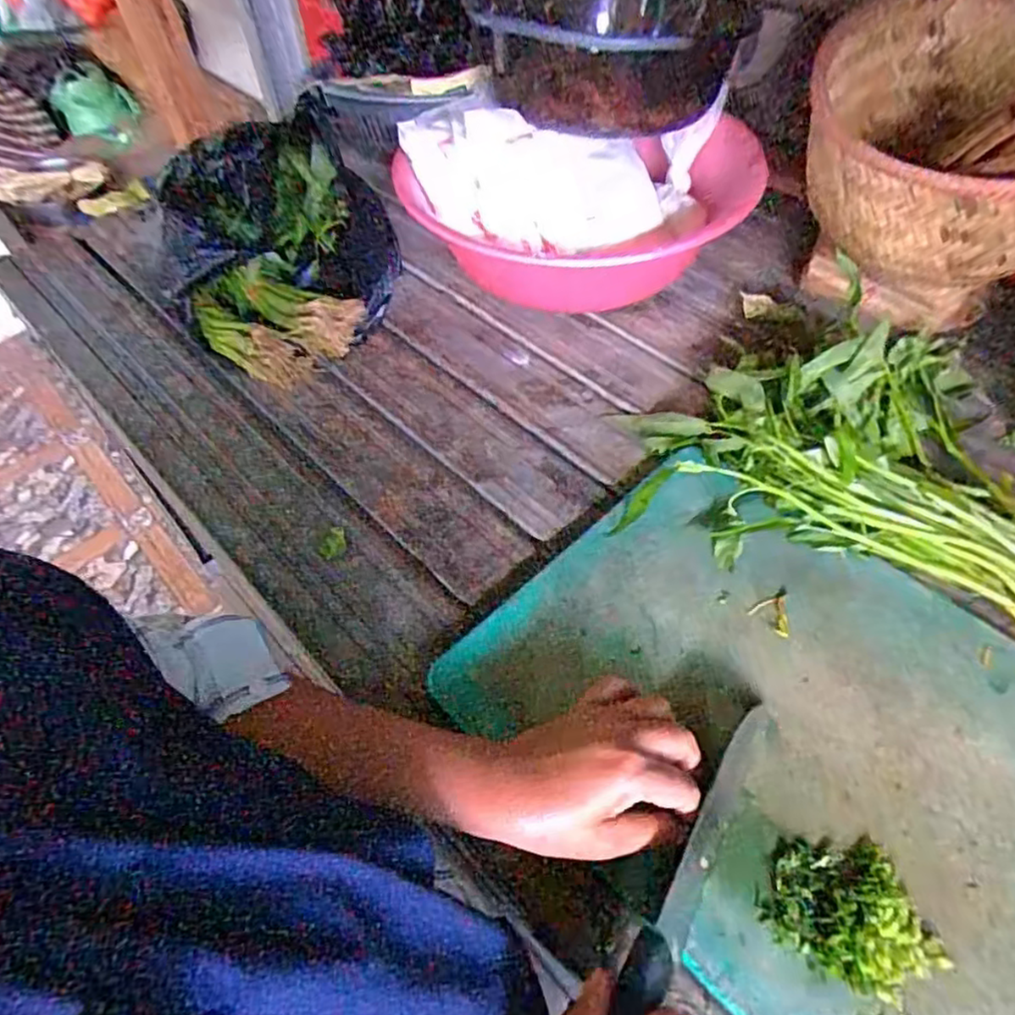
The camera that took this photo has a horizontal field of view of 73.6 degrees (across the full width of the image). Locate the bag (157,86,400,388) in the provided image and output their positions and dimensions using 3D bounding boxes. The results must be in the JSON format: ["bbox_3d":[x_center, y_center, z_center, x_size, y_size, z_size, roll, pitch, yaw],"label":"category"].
[{"bbox_3d":[-0.221,-0.244,0.656,0.192,0.156,0.229,-3,52,0],"label":"bag"}]

